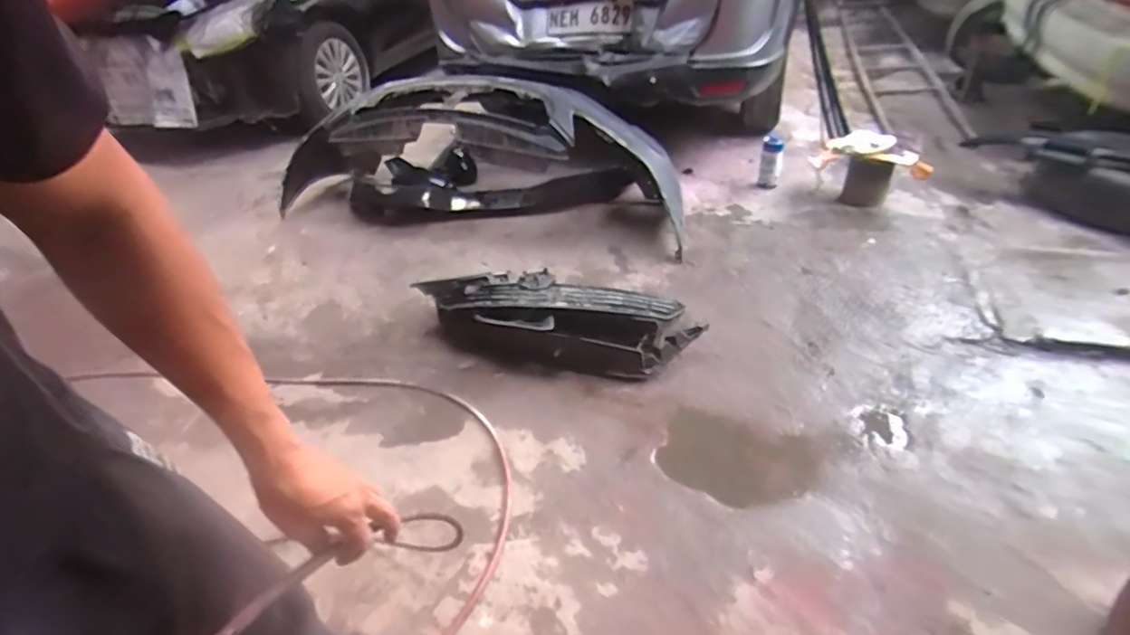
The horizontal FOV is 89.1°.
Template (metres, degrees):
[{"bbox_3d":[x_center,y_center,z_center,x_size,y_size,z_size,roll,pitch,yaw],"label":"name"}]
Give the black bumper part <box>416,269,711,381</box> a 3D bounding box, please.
[{"bbox_3d":[-0.027,-0.014,1.769,0.850,0.180,0.296,8,38,16],"label":"black bumper part"}]

